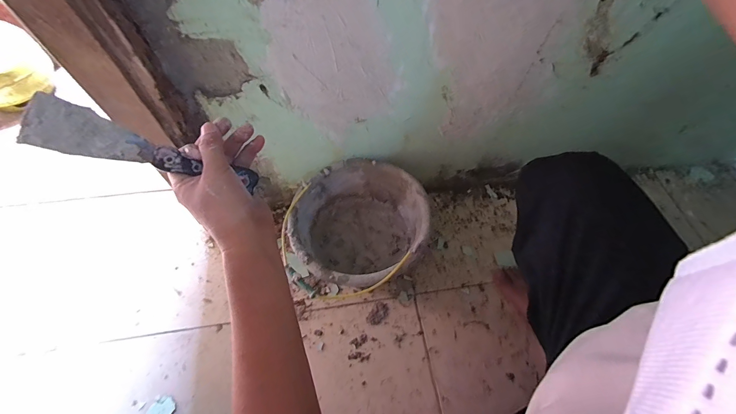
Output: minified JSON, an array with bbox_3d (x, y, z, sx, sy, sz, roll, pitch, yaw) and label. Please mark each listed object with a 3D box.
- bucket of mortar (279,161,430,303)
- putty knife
[{"bbox_3d":[-0.020,0.069,0.706,0.264,0.206,0.278,1,60,-2],"label":"bucket of mortar"},{"bbox_3d":[-0.216,-0.055,0.313,0.202,0.011,0.047,17,80,-14],"label":"putty knife"}]

